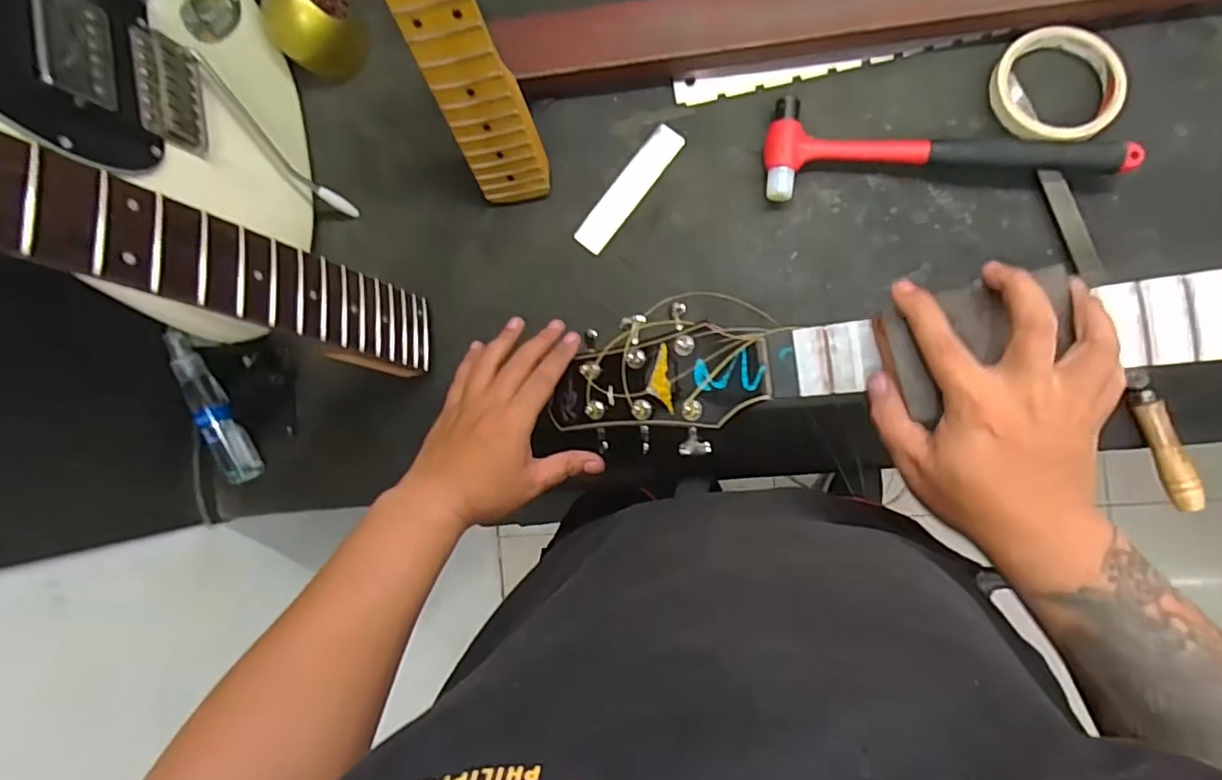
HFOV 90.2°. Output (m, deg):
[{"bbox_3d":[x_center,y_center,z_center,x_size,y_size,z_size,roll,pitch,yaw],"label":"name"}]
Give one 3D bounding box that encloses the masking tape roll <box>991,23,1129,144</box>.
[{"bbox_3d":[0.335,-0.227,0.456,0.083,0.021,0.089,0,89,8],"label":"masking tape roll"}]

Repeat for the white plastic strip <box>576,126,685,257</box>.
[{"bbox_3d":[0.015,-0.169,0.515,0.028,0.004,0.119,39,94,7],"label":"white plastic strip"}]

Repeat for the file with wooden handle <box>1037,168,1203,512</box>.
[{"bbox_3d":[0.373,-0.041,0.448,0.017,0.021,0.264,-19,87,7],"label":"file with wooden handle"}]

